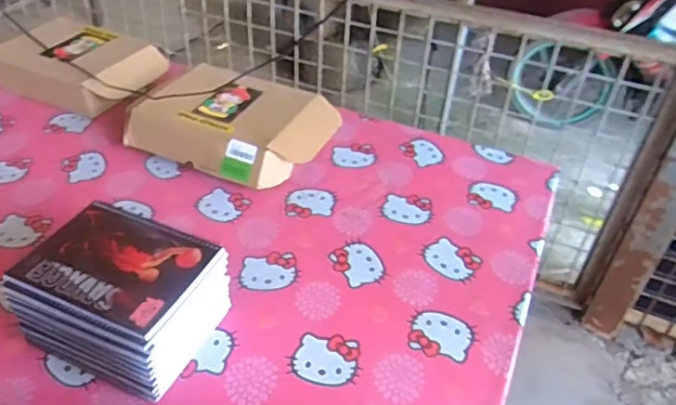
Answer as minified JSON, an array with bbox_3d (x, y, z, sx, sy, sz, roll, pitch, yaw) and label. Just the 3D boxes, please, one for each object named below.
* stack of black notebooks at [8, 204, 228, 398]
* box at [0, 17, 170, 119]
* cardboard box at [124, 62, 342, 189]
[{"bbox_3d":[-0.254,0.116,0.679,0.209,0.123,0.164,16,42,16],"label":"stack of black notebooks"},{"bbox_3d":[-0.519,-0.276,1.148,0.323,0.085,0.222,18,42,18],"label":"box"},{"bbox_3d":[-0.179,-0.140,1.004,0.324,0.091,0.264,17,42,17],"label":"cardboard box"}]

